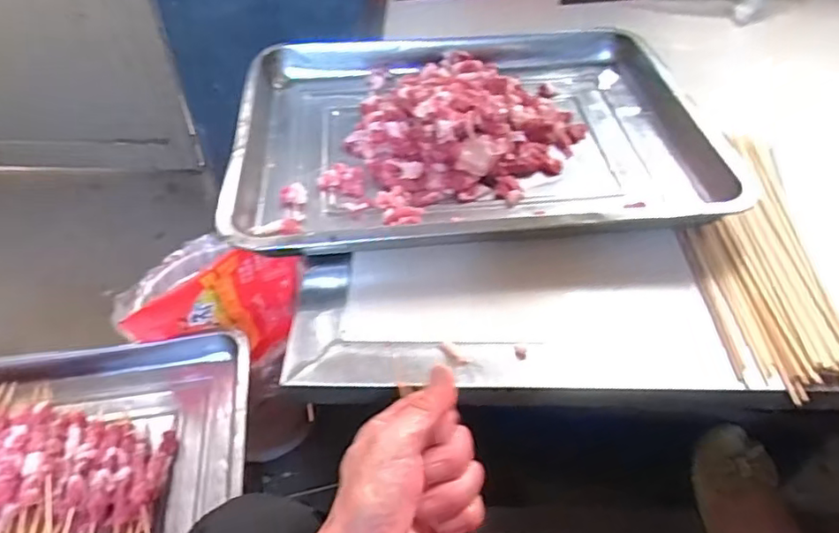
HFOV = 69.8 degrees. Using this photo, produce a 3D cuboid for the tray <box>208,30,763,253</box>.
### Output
[{"bbox_3d":[0.045,-0.133,0.579,0.418,0.064,0.320,-2,45,-2],"label":"tray"}]

